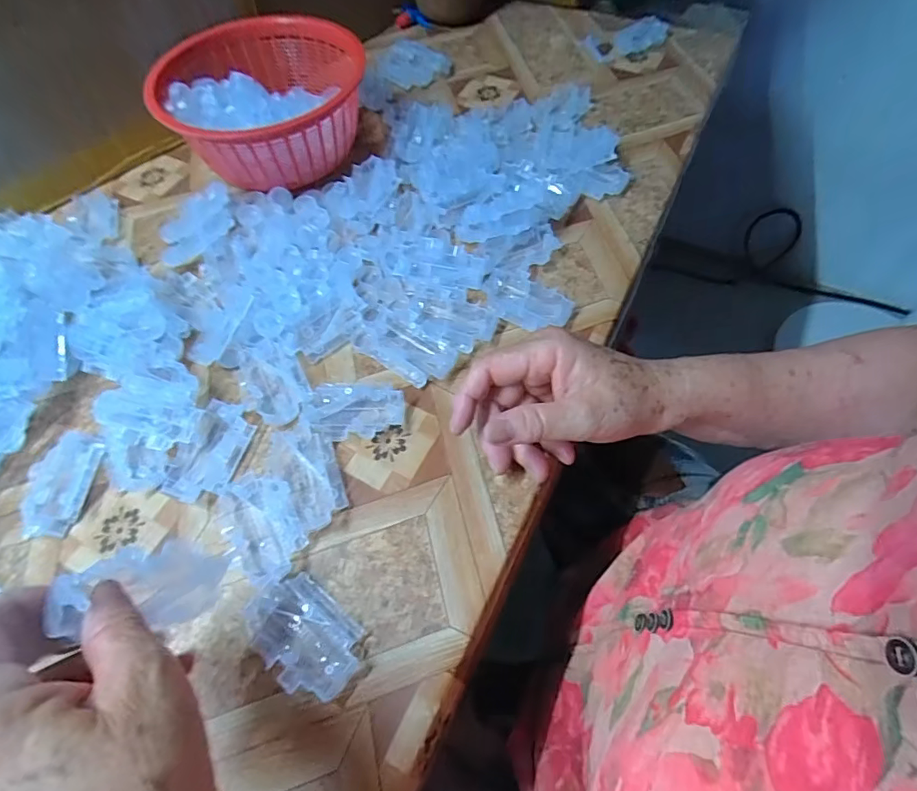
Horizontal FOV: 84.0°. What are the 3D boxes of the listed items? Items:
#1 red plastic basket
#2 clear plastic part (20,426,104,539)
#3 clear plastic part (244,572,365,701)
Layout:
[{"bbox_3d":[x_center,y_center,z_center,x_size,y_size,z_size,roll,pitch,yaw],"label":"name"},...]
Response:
[{"bbox_3d":[-0.177,-0.277,0.480,0.162,0.068,0.192,2,58,4],"label":"red plastic basket"},{"bbox_3d":[-0.262,0.057,0.335,0.045,0.012,0.069,2,58,3],"label":"clear plastic part"},{"bbox_3d":[-0.084,0.131,0.280,0.066,0.012,0.044,34,65,21],"label":"clear plastic part"}]

